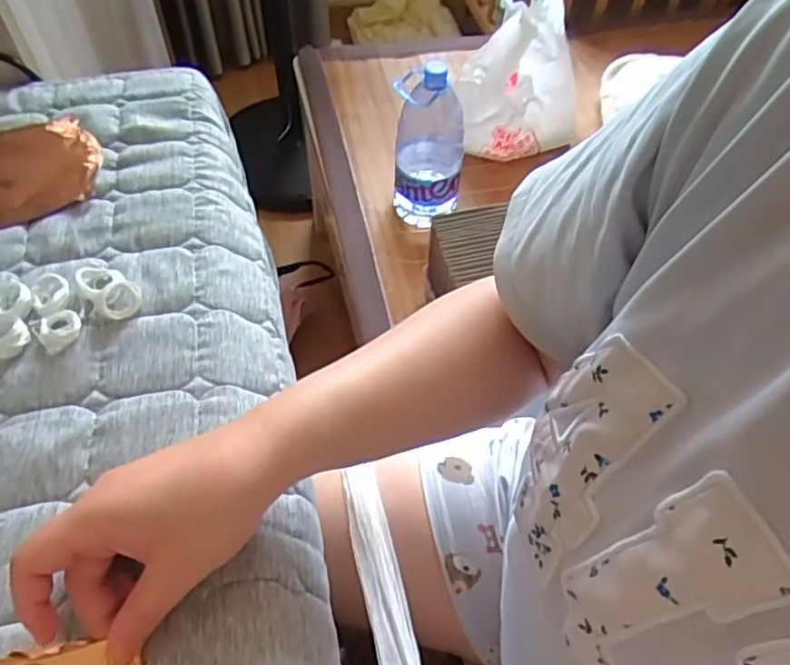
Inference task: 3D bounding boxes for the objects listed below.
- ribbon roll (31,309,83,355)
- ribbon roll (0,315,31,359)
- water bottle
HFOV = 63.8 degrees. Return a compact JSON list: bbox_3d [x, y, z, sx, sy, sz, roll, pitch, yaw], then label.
[{"bbox_3d":[-0.231,-0.002,0.436,0.029,0.013,0.031,1,54,-1],"label":"ribbon roll"},{"bbox_3d":[-0.267,0.003,0.434,0.030,0.011,0.028,1,54,-1],"label":"ribbon roll"},{"bbox_3d":[0.053,-0.284,0.964,0.100,0.249,0.121,6,54,3],"label":"water bottle"}]

